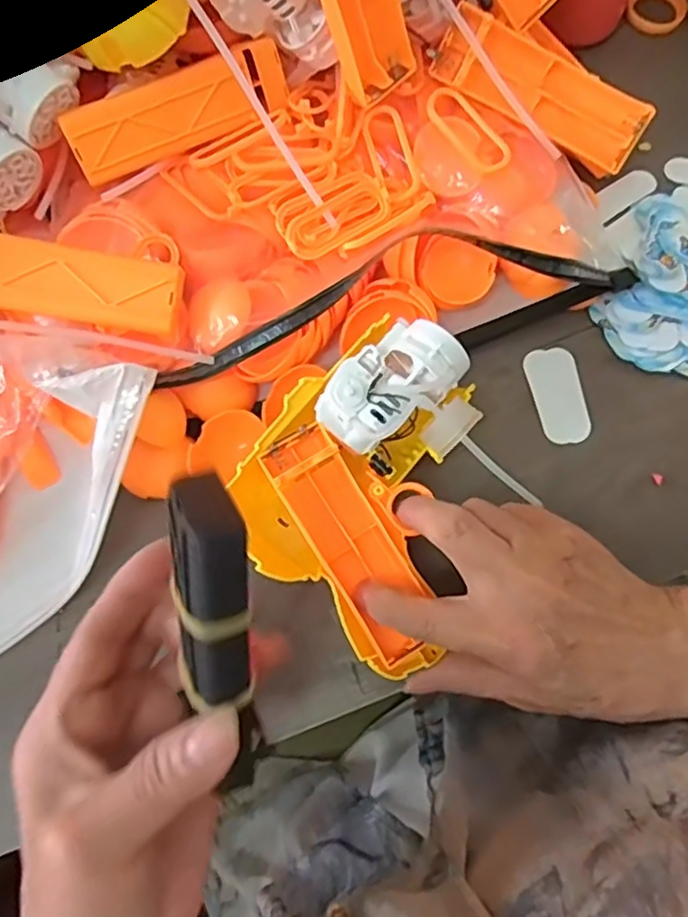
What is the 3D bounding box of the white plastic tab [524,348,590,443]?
[{"bbox_3d":[0.111,-0.033,0.331,0.026,0.004,0.051,-9,75,-1],"label":"white plastic tab"}]

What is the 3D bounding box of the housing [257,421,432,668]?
[{"bbox_3d":[0.003,0.037,0.293,0.035,0.020,0.108,-29,84,-6],"label":"housing"}]

